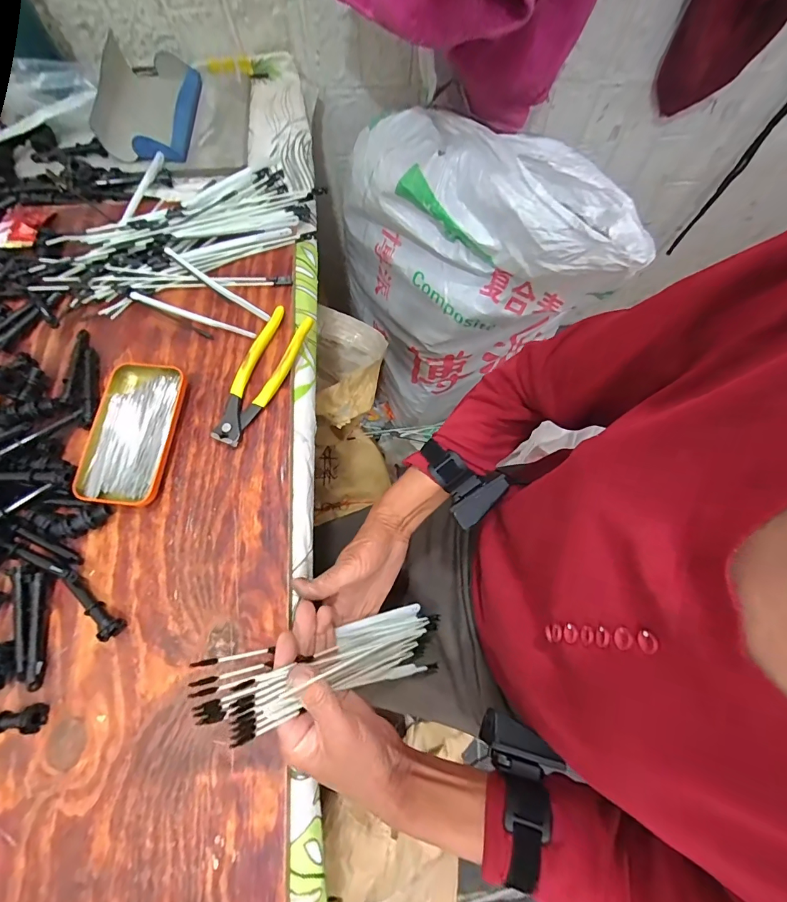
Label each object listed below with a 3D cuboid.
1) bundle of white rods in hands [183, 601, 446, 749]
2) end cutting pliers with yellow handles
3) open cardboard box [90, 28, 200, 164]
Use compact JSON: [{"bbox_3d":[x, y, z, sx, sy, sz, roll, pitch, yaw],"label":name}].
[{"bbox_3d":[-0.041,0.208,0.390,0.046,0.288,0.073,-20,70,30],"label":"bundle of white rods in hands"},{"bbox_3d":[-0.142,-0.083,0.432,0.045,0.017,0.165,22,73,5],"label":"end cutting pliers with yellow handles"},{"bbox_3d":[-0.334,-0.473,0.543,0.117,0.037,0.177,-1,72,-2],"label":"open cardboard box"}]

